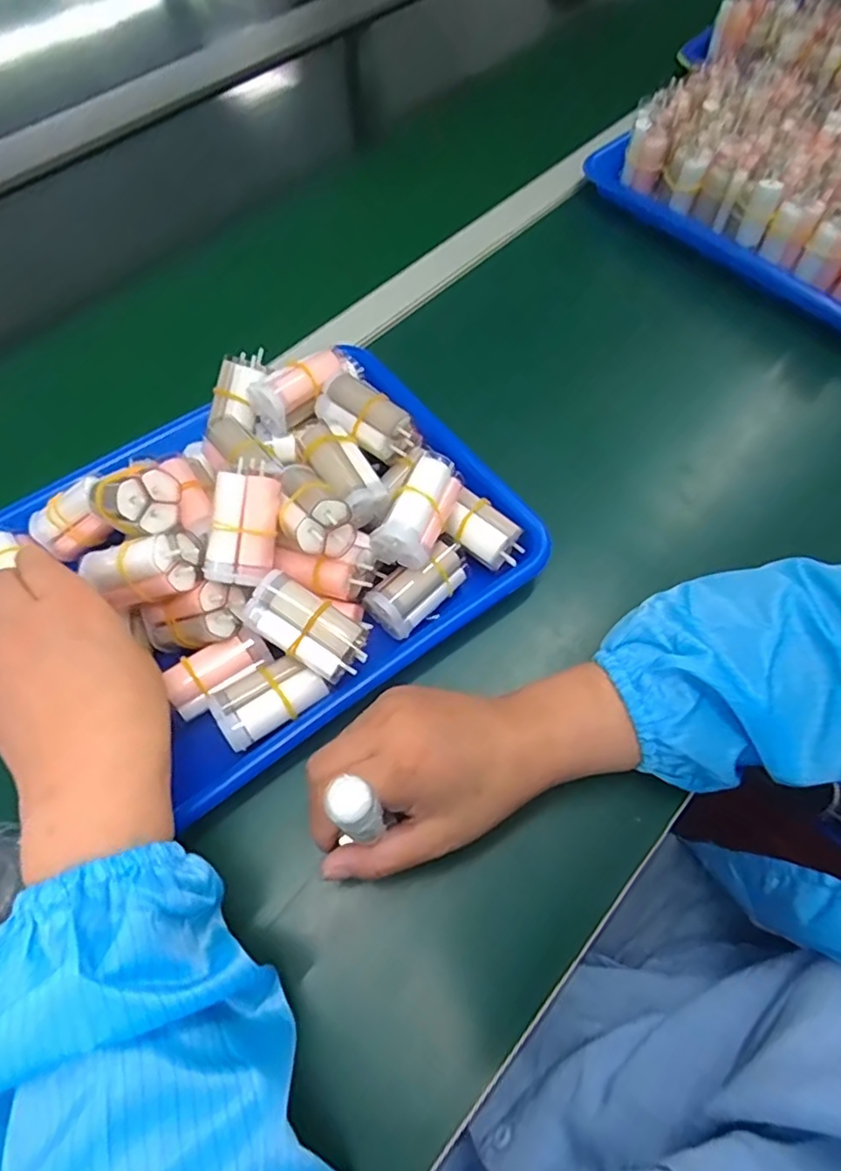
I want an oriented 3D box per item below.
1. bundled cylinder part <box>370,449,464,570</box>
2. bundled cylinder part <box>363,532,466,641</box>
[{"bbox_3d":[-0.002,-0.047,0.377,0.036,0.031,0.068,22,64,12],"label":"bundled cylinder part"},{"bbox_3d":[-0.002,-0.002,0.390,0.035,0.028,0.070,40,69,19],"label":"bundled cylinder part"}]

